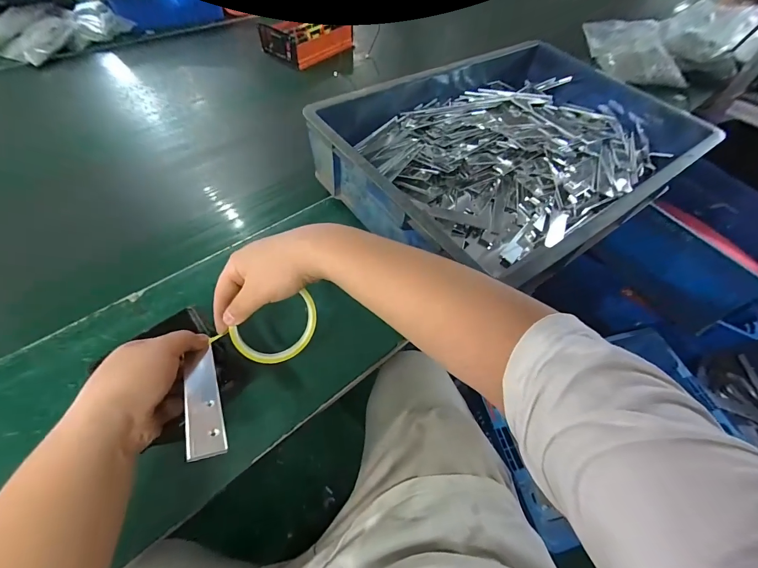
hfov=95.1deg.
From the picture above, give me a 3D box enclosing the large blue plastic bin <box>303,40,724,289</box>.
[{"bbox_3d":[0.233,-0.234,0.617,0.607,0.129,0.421,-31,62,-24],"label":"large blue plastic bin"}]

